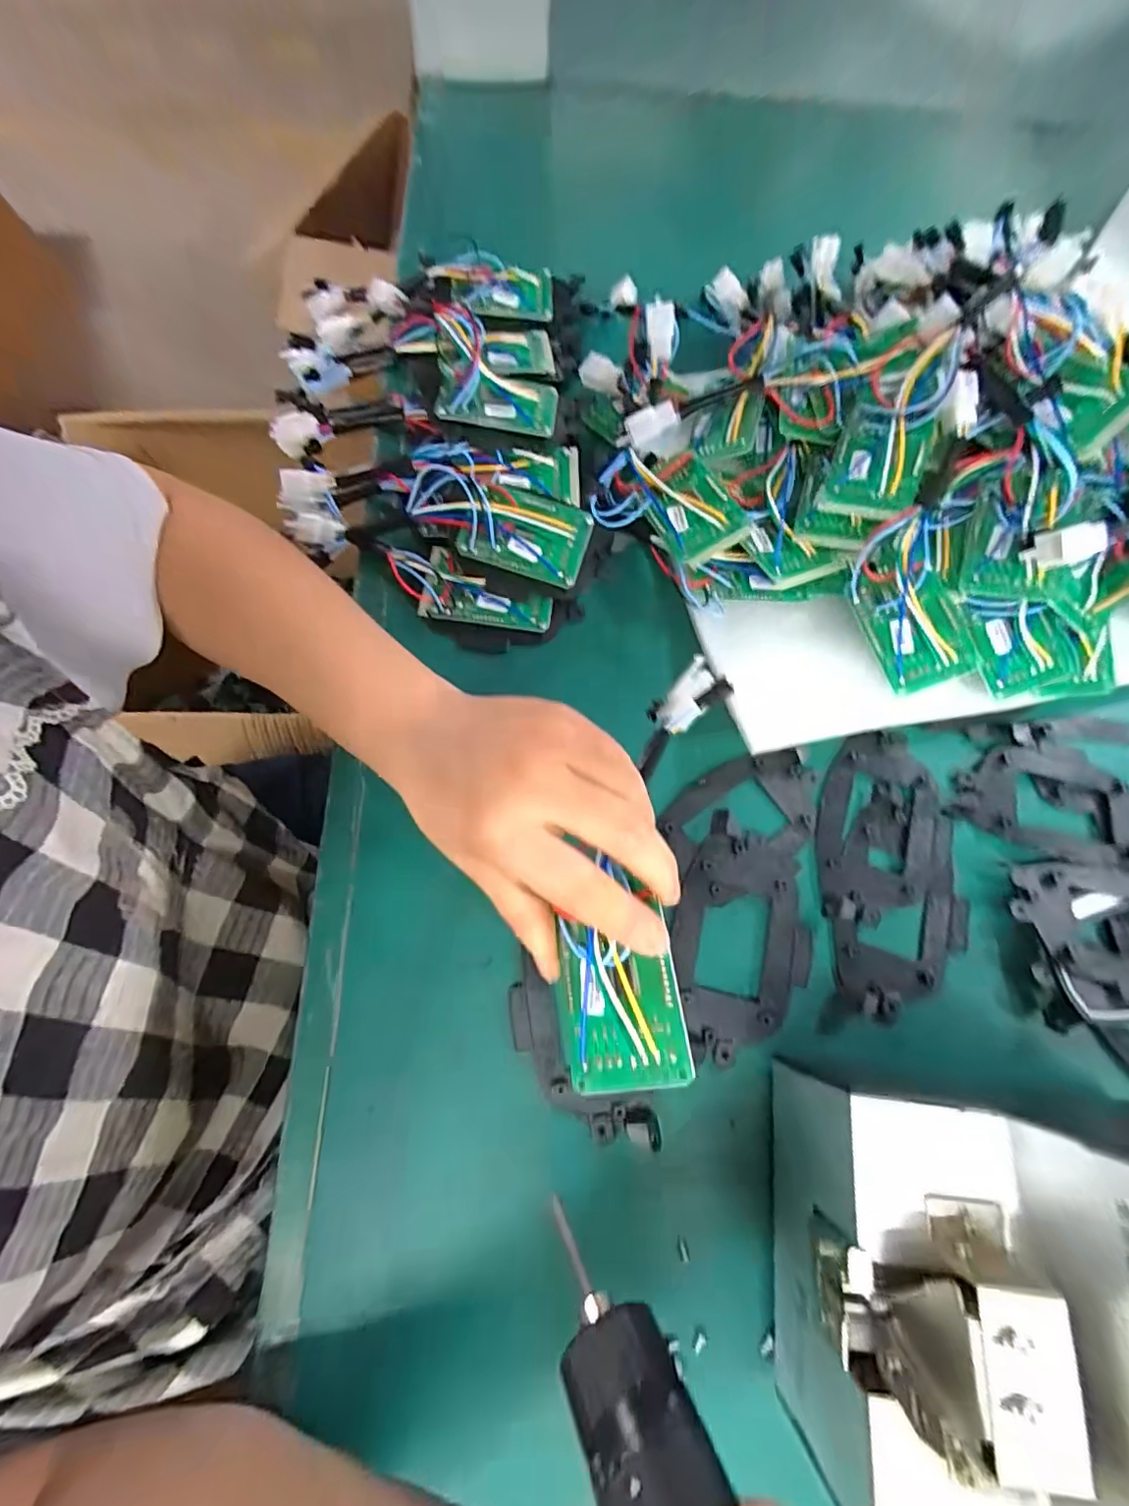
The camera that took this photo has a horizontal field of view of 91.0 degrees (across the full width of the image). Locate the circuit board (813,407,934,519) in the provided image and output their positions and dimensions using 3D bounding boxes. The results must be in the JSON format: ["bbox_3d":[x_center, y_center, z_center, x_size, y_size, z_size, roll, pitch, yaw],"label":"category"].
[{"bbox_3d":[0.184,-0.169,0.326,0.049,0.013,0.060,22,90,17],"label":"circuit board"}]

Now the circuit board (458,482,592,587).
[{"bbox_3d":[-0.024,-0.137,0.344,0.074,0.009,0.051,18,85,-1],"label":"circuit board"}]

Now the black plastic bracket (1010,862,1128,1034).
[{"bbox_3d":[0.286,0.098,0.288,0.088,0.017,0.080,1,69,-2],"label":"black plastic bracket"}]

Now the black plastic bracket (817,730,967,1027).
[{"bbox_3d":[0.181,0.062,0.307,0.077,0.010,0.153,6,69,-1],"label":"black plastic bracket"}]

